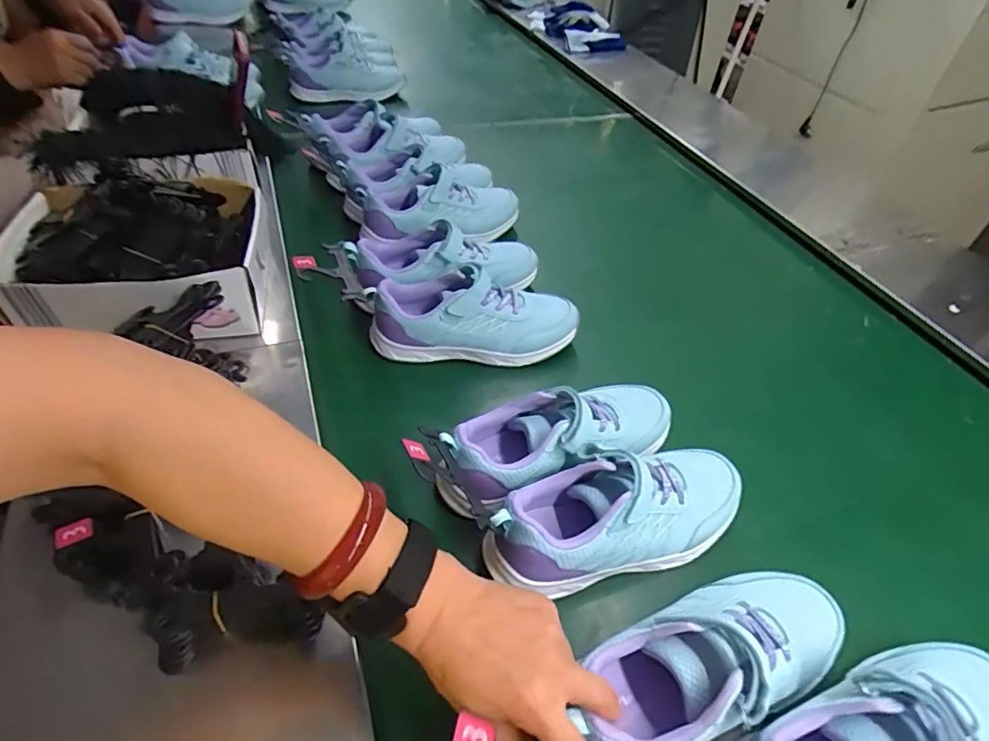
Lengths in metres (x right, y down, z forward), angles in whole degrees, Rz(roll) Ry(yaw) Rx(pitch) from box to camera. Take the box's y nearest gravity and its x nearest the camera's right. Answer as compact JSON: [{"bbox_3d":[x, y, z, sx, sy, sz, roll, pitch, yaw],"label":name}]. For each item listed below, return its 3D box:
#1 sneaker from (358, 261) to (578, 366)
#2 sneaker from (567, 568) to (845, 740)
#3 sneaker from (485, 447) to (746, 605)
[{"bbox_3d":[-0.025,-0.065,0.632,0.241,0.078,0.086,5,48,-3],"label":"sneaker"},{"bbox_3d":[0.153,0.200,0.376,0.219,0.085,0.083,-14,51,-24],"label":"sneaker"},{"bbox_3d":[0.106,0.119,0.458,0.238,0.074,0.086,-9,50,-15],"label":"sneaker"}]

